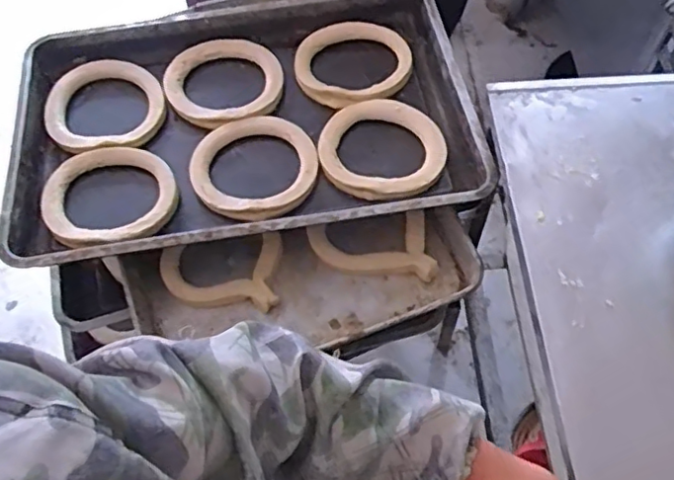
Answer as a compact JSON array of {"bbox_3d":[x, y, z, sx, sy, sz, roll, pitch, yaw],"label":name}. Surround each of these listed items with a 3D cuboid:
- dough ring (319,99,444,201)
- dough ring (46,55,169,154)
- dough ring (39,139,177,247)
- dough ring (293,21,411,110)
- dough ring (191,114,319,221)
[{"bbox_3d":[0.063,-0.122,0.821,0.166,0.034,0.160,-1,59,2],"label":"dough ring"},{"bbox_3d":[-0.338,-0.193,0.878,0.165,0.029,0.177,-1,59,2],"label":"dough ring"},{"bbox_3d":[-0.300,-0.060,0.788,0.160,0.027,0.176,-1,59,2],"label":"dough ring"},{"bbox_3d":[0.026,-0.262,0.894,0.168,0.028,0.163,-1,59,2],"label":"dough ring"},{"bbox_3d":[-0.110,-0.098,0.812,0.162,0.034,0.175,-1,59,2],"label":"dough ring"}]

